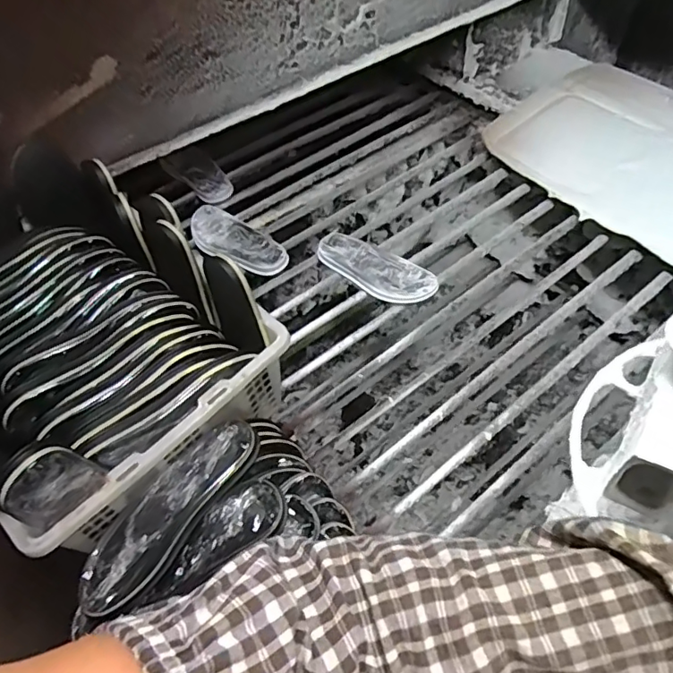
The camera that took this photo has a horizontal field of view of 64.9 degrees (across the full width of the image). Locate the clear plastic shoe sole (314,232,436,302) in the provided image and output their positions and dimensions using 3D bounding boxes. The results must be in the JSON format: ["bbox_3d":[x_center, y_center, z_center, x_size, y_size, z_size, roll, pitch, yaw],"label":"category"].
[{"bbox_3d":[0.065,-0.121,0.960,0.233,0.020,0.093,25,70,23],"label":"clear plastic shoe sole"}]

